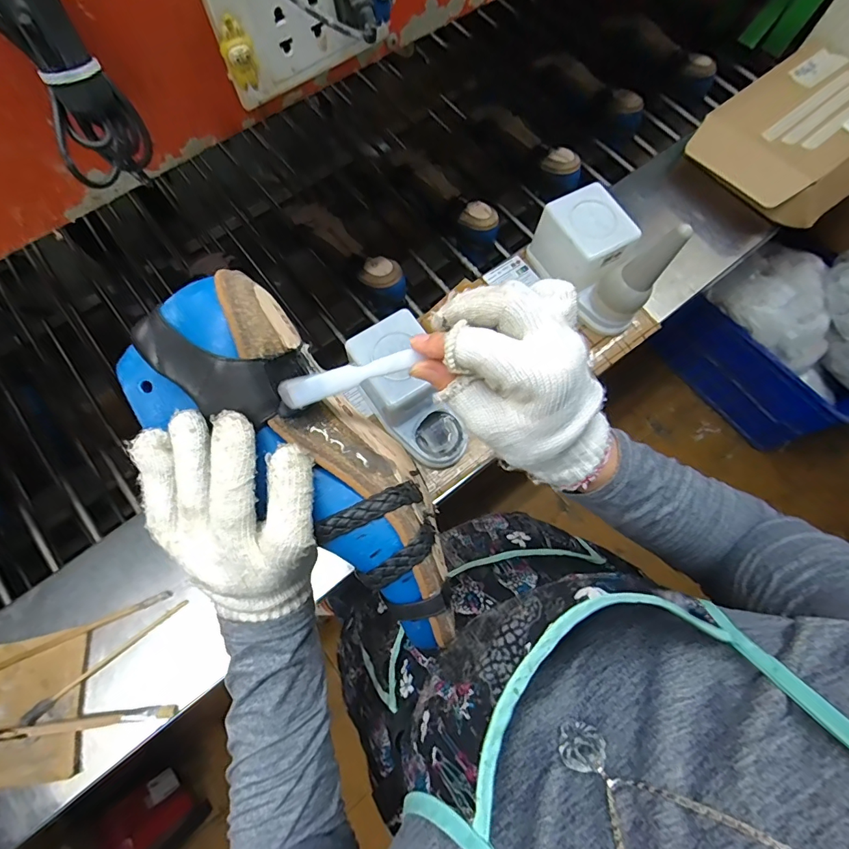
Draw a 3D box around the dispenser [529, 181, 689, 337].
[{"bbox_3d":[0.250,-0.244,0.624,0.098,0.147,0.186,-30,74,-10],"label":"dispenser"}]

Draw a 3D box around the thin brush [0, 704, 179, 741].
[{"bbox_3d":[-0.430,0.340,0.499,0.279,0.012,0.017,-6,71,-2],"label":"thin brush"}]

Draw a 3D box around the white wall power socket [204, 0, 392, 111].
[{"bbox_3d":[-0.072,-0.251,0.275,0.118,0.069,0.020,-38,75,-12],"label":"white wall power socket"}]

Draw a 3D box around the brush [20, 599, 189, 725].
[{"bbox_3d":[-0.379,0.281,0.539,0.191,0.004,0.013,-36,75,-25],"label":"brush"}]

